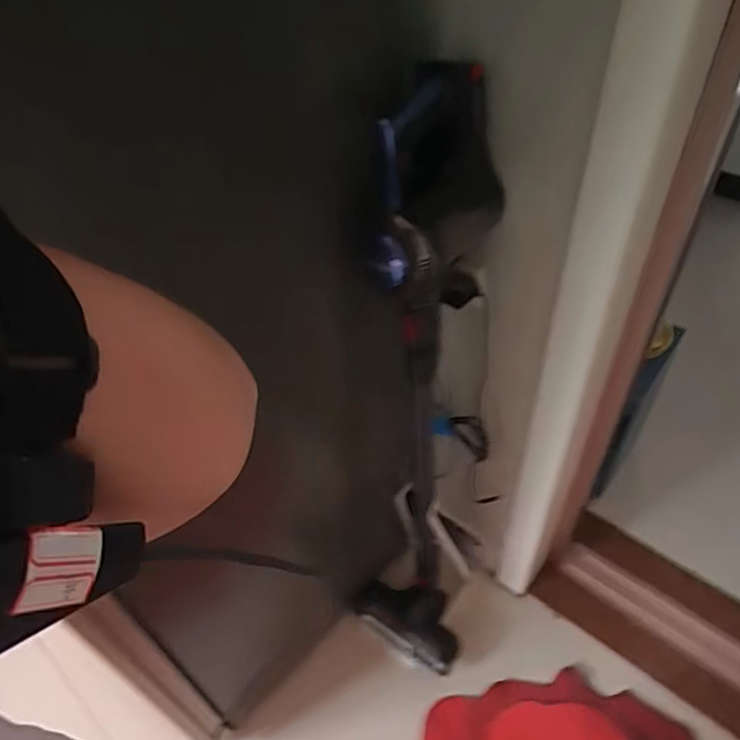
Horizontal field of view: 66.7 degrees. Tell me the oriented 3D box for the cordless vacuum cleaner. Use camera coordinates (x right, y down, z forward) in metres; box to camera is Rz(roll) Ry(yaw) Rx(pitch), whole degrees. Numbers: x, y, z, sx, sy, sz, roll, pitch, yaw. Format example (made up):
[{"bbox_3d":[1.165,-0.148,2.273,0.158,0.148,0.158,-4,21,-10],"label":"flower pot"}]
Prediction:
[{"bbox_3d":[0.072,0.147,0.910,0.181,1.105,0.239,2,45,6],"label":"cordless vacuum cleaner"}]

